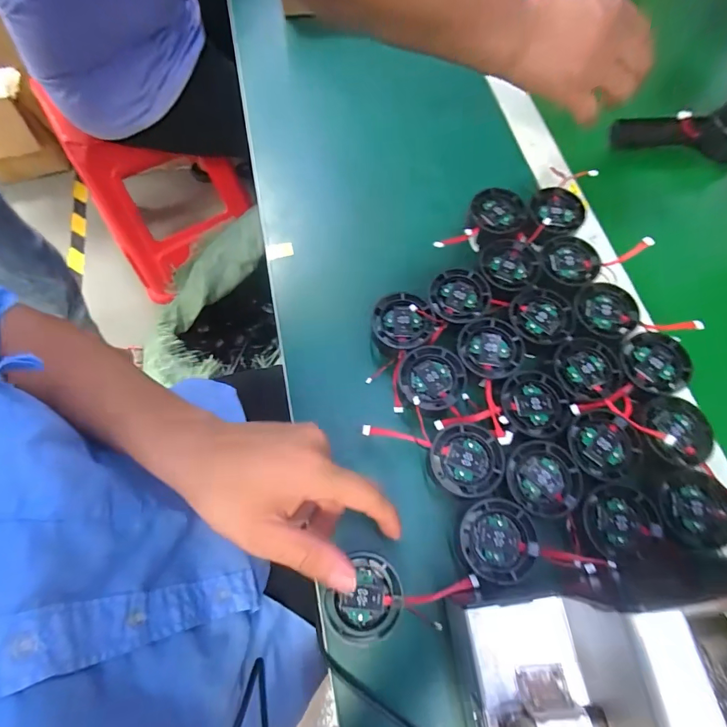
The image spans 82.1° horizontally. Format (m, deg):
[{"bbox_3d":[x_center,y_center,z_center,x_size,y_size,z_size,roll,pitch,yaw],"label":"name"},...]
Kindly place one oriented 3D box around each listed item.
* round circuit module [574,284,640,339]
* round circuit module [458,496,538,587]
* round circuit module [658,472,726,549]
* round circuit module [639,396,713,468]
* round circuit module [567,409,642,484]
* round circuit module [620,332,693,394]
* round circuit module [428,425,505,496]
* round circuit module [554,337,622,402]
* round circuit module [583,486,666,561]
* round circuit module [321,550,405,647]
[{"bbox_3d":[0.206,-0.044,0.356,0.049,0.009,0.052,0,67,-1],"label":"round circuit module"},{"bbox_3d":[0.092,0.121,0.287,0.047,0.014,0.051,0,67,-1],"label":"round circuit module"},{"bbox_3d":[0.234,0.102,0.291,0.048,0.007,0.048,0,67,-1],"label":"round circuit module"},{"bbox_3d":[0.232,0.050,0.310,0.050,0.013,0.049,0,67,-1],"label":"round circuit module"},{"bbox_3d":[0.177,0.061,0.309,0.053,0.008,0.049,0,67,-1],"label":"round circuit module"},{"bbox_3d":[0.231,0.000,0.332,0.047,0.015,0.050,0,67,-1],"label":"round circuit module"},{"bbox_3d":[0.077,0.072,0.309,0.049,0.014,0.050,0,67,-1],"label":"round circuit module"},{"bbox_3d":[0.181,0.004,0.334,0.050,0.008,0.048,0,67,-1],"label":"round circuit module"},{"bbox_3d":[0.179,0.110,0.288,0.051,0.005,0.048,-3,67,-2],"label":"round circuit module"},{"bbox_3d":[0.002,0.154,0.272,0.045,0.006,0.051,37,71,14],"label":"round circuit module"}]

